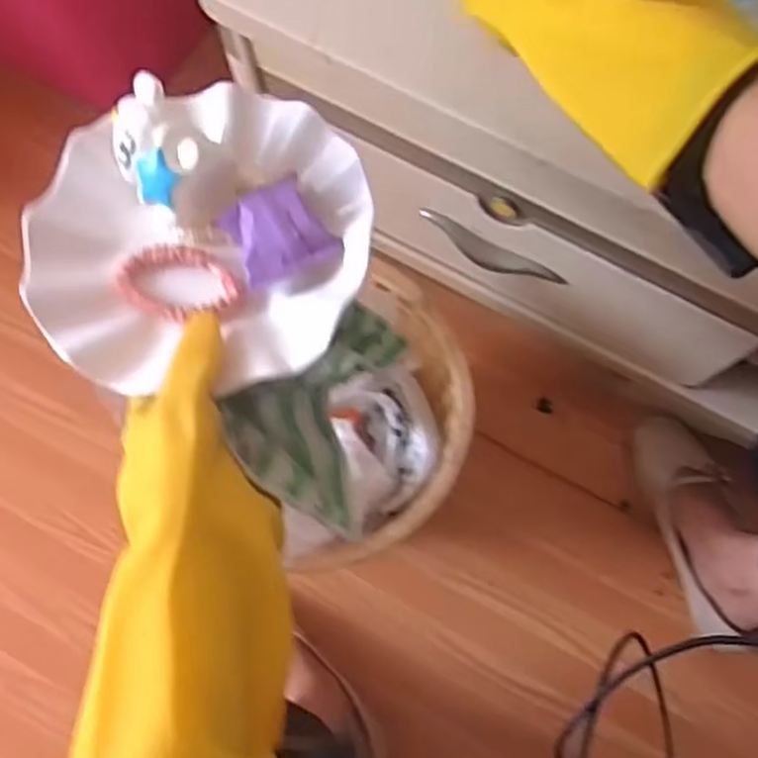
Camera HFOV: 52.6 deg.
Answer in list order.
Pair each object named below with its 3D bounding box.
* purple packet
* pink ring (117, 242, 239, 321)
[{"bbox_3d":[-0.054,-0.080,0.404,0.048,0.025,0.054,-26,79,-6],"label":"purple packet"},{"bbox_3d":[-0.107,-0.052,0.407,0.071,0.013,0.040,21,78,4],"label":"pink ring"}]

